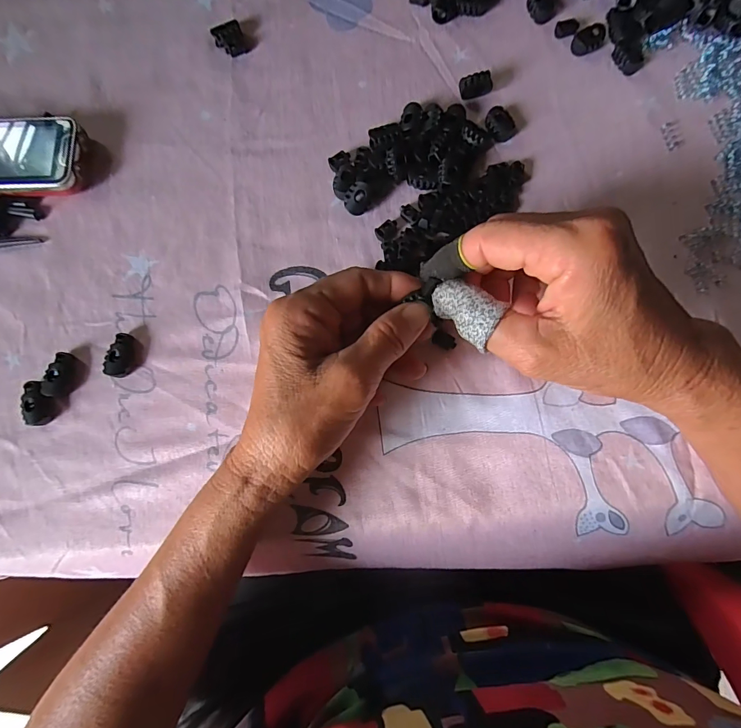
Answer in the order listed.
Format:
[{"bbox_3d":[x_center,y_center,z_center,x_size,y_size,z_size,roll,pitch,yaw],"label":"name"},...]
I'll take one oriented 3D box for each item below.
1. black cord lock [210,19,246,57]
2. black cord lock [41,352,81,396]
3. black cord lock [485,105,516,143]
[{"bbox_3d":[-0.104,-0.242,0.296,0.021,0.010,0.019,-29,81,-2],"label":"black cord lock"},{"bbox_3d":[-0.201,0.007,0.259,0.016,0.009,0.027,22,83,6],"label":"black cord lock"},{"bbox_3d":[0.090,-0.166,0.275,0.017,0.009,0.022,-23,81,-1],"label":"black cord lock"}]

